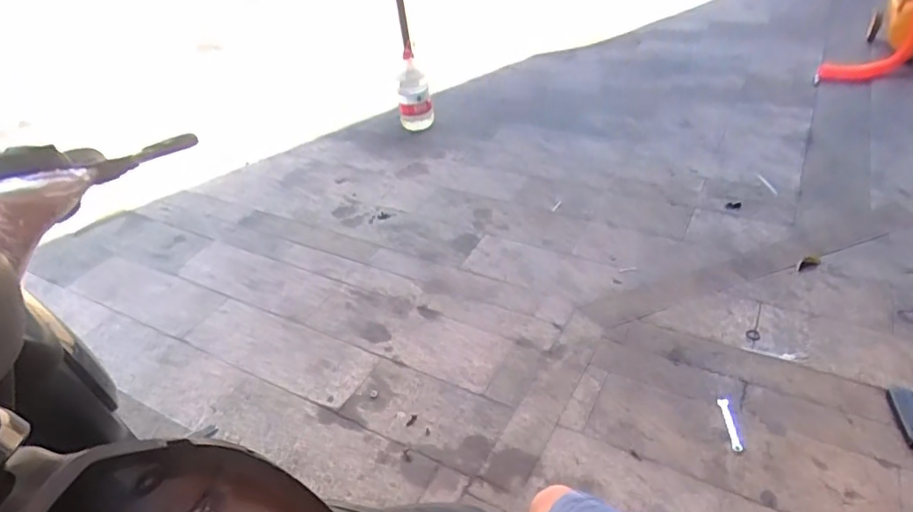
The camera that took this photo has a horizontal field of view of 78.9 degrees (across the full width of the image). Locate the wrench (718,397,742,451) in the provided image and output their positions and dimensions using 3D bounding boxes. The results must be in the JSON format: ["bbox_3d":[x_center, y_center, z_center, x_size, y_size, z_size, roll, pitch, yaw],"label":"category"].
[{"bbox_3d":[0.613,0.376,1.244,0.022,0.007,0.134,1,41,7],"label":"wrench"}]

